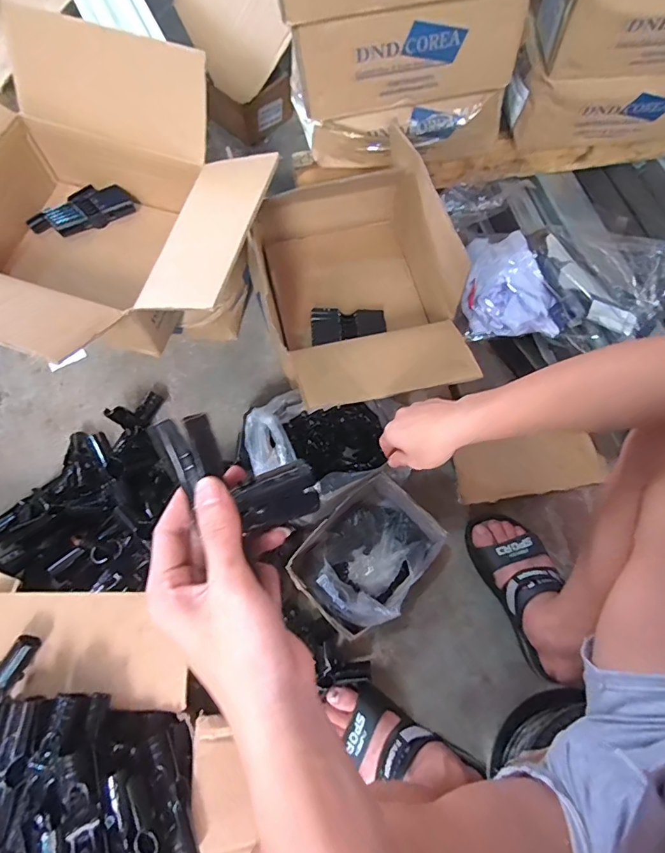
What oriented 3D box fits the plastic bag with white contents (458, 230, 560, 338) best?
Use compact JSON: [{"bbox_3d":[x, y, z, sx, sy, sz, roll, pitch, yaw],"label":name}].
[{"bbox_3d":[0.320,-0.263,0.833,0.165,0.102,0.206,9,69,3],"label":"plastic bag with white contents"}]

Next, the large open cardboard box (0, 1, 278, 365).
[{"bbox_3d":[-0.357,-0.281,0.676,0.493,0.233,0.448,17,70,7],"label":"large open cardboard box"}]

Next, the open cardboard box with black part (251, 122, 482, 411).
[{"bbox_3d":[0.040,-0.240,0.773,0.297,0.215,0.456,-17,70,-6],"label":"open cardboard box with black part"}]

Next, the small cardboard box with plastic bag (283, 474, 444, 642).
[{"bbox_3d":[0.053,0.193,0.715,0.152,0.110,0.209,41,75,14],"label":"small cardboard box with plastic bag"}]

